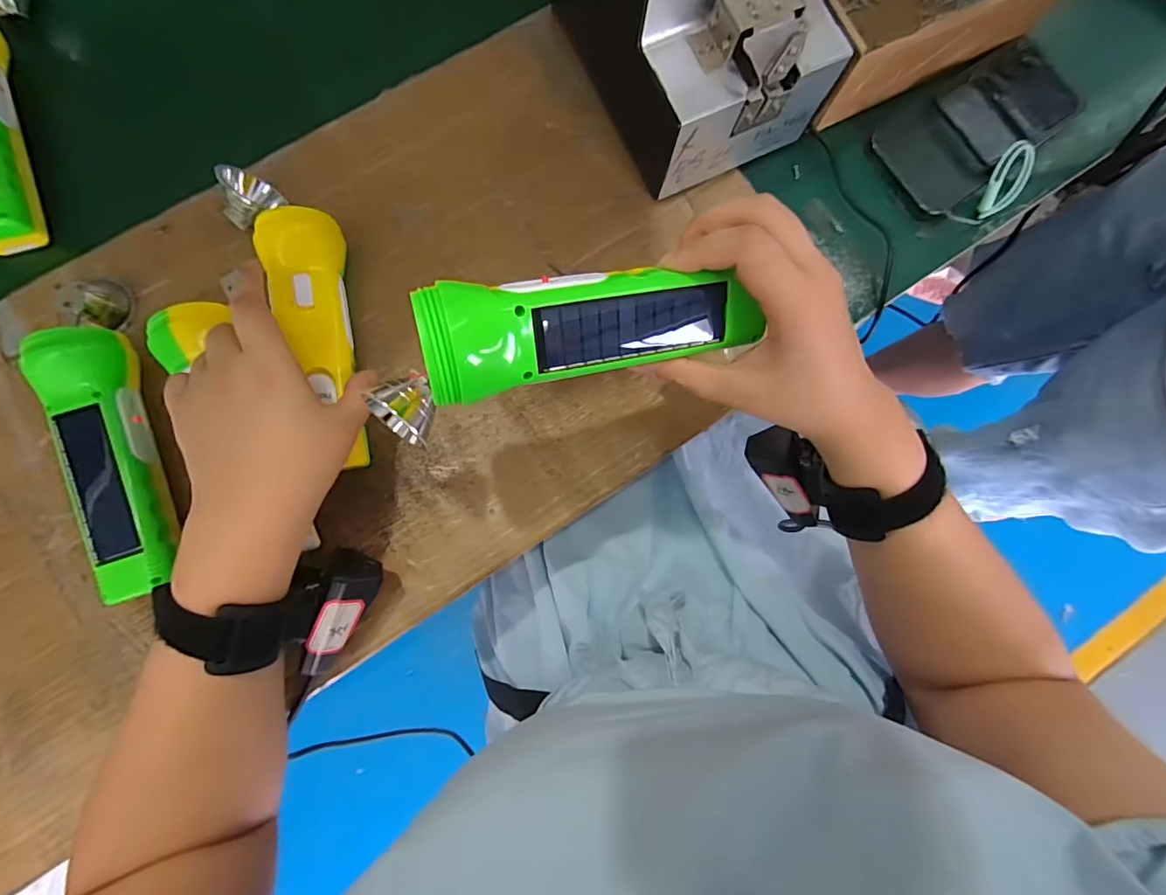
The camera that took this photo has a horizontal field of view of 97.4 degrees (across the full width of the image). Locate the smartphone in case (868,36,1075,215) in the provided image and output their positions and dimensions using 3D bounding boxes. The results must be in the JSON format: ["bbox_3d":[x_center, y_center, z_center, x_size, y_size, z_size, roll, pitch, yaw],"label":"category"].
[{"bbox_3d":[0.306,-0.247,0.394,0.150,0.018,0.078,-32,85,-6],"label":"smartphone in case"}]

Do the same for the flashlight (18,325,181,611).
[{"bbox_3d":[-0.291,0.009,0.315,0.057,0.047,0.169,-18,84,-4],"label":"flashlight"}]

